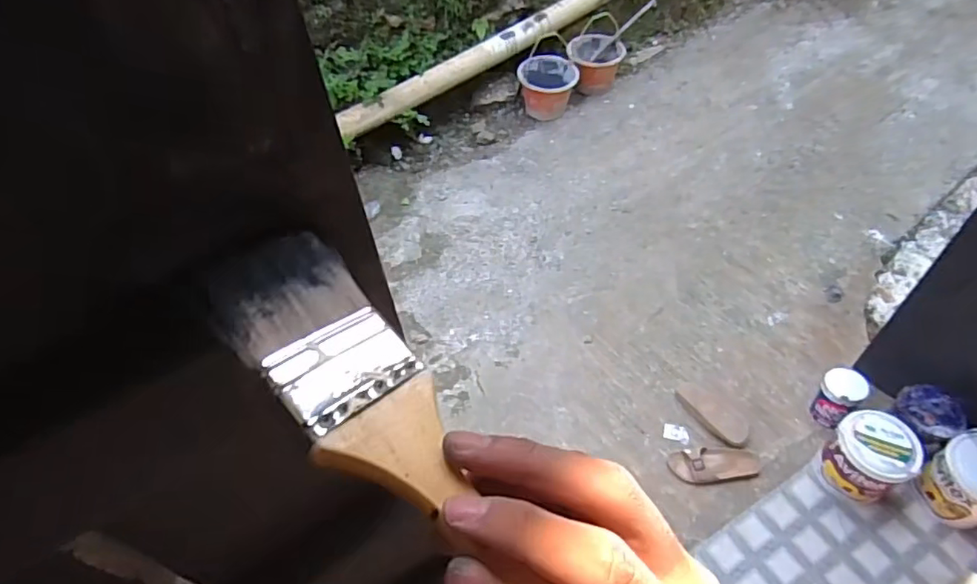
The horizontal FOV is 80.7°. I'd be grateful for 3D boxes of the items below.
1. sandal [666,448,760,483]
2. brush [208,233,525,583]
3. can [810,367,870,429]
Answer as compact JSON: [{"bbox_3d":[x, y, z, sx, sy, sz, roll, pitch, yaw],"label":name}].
[{"bbox_3d":[0.655,0.493,1.649,0.255,0.056,0.101,-2,51,3],"label":"sandal"},{"bbox_3d":[-0.028,0.053,0.180,0.047,0.010,0.196,-24,64,-34],"label":"brush"},{"bbox_3d":[1.014,0.313,1.688,0.132,0.174,0.116,-31,55,-20],"label":"can"}]

